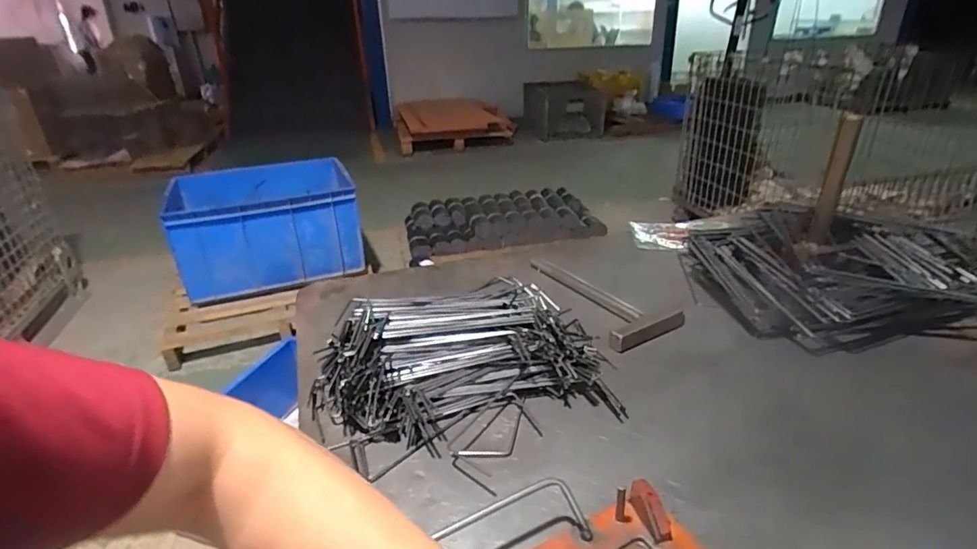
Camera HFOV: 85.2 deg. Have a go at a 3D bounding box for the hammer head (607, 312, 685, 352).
[{"bbox_3d":[0.199,0.067,0.654,0.111,0.024,0.023,-17,29,-23],"label":"hammer head"}]

